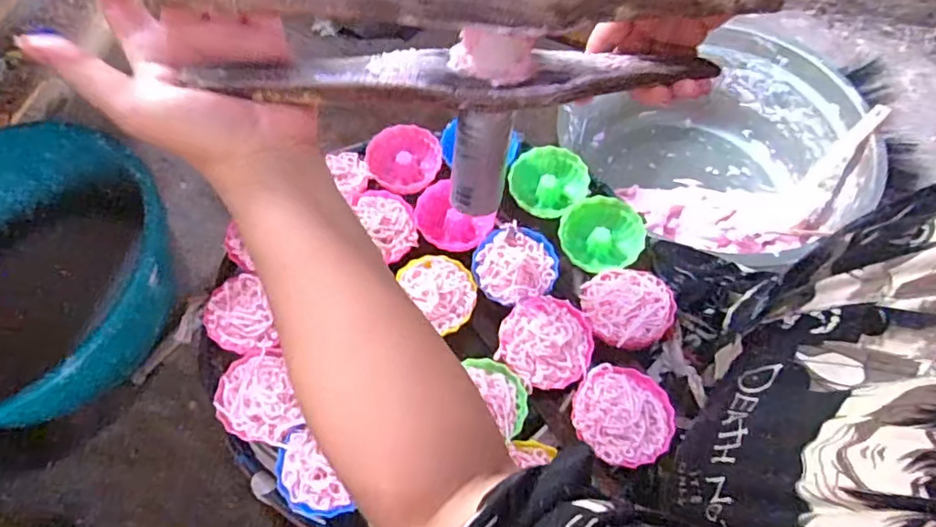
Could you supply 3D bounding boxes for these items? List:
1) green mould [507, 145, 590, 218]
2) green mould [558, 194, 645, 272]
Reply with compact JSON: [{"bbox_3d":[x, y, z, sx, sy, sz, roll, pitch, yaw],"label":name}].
[{"bbox_3d":[0.063,-0.064,0.475,0.058,0.028,0.057,-16,63,-6],"label":"green mould"},{"bbox_3d":[0.102,-0.021,0.449,0.061,0.026,0.055,10,63,7],"label":"green mould"}]

